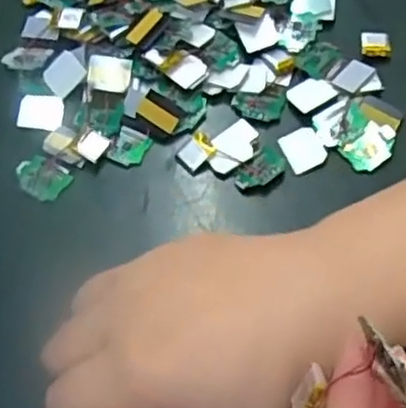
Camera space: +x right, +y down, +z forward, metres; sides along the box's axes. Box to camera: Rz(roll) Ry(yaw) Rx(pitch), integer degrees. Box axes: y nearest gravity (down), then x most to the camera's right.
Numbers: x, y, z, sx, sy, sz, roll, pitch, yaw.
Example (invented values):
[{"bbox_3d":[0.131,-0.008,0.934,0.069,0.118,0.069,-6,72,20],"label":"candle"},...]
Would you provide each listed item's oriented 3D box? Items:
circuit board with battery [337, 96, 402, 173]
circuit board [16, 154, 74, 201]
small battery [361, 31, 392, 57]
[{"bbox_3d":[0.083,-0.036,0.353,0.025,0.007,0.038,16,65,10],"label":"circuit board with battery"},{"bbox_3d":[-0.079,-0.014,0.347,0.026,0.004,0.019,29,68,15],"label":"circuit board"},{"bbox_3d":[0.091,-0.085,0.378,0.015,0.004,0.016,4,64,4],"label":"small battery"}]

